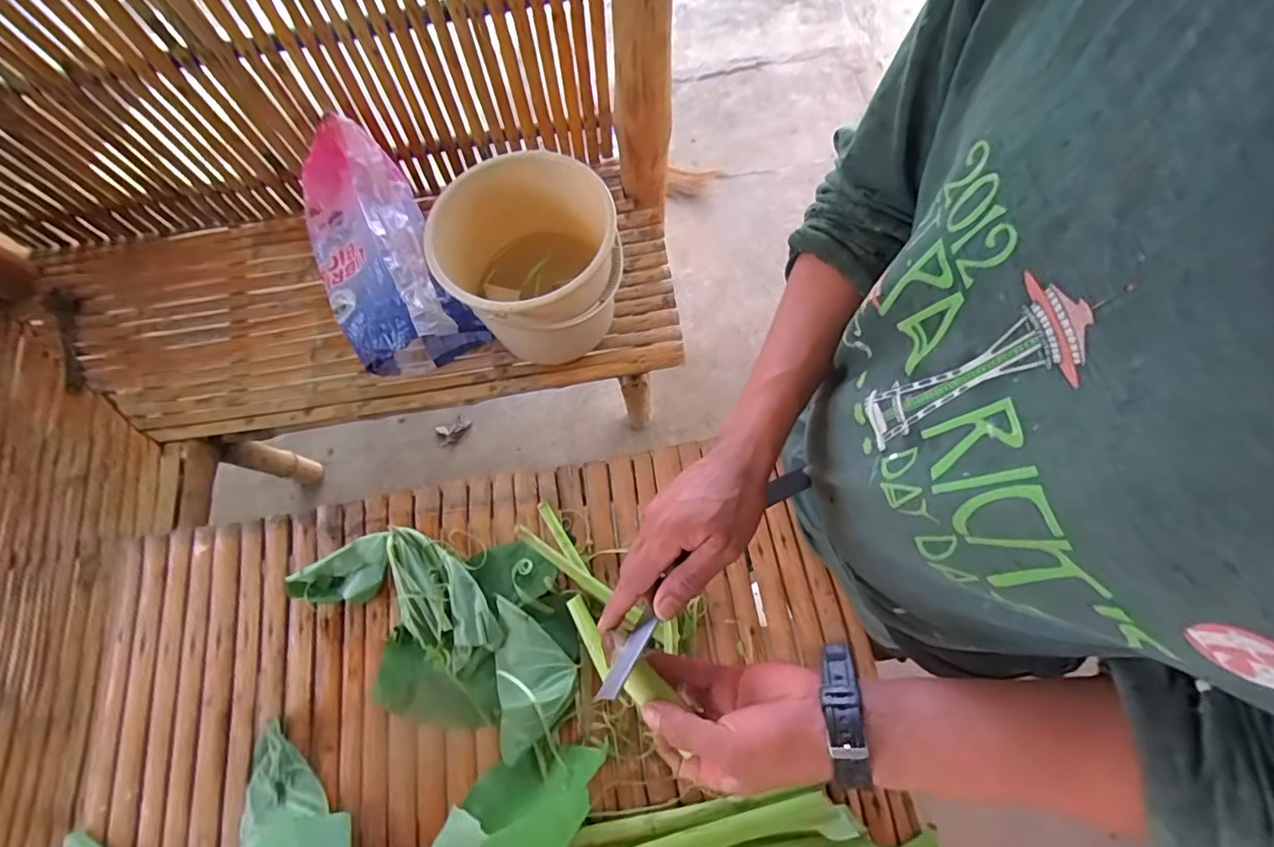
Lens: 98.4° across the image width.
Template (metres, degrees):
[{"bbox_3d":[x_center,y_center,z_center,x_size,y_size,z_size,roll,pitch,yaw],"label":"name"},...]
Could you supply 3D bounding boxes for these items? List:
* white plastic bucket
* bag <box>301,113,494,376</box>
[{"bbox_3d":[-0.184,-0.269,1.021,0.302,0.298,0.283,-1,72,2],"label":"white plastic bucket"},{"bbox_3d":[-0.518,-0.328,1.117,0.234,0.220,0.479,-29,73,-7],"label":"bag"}]

